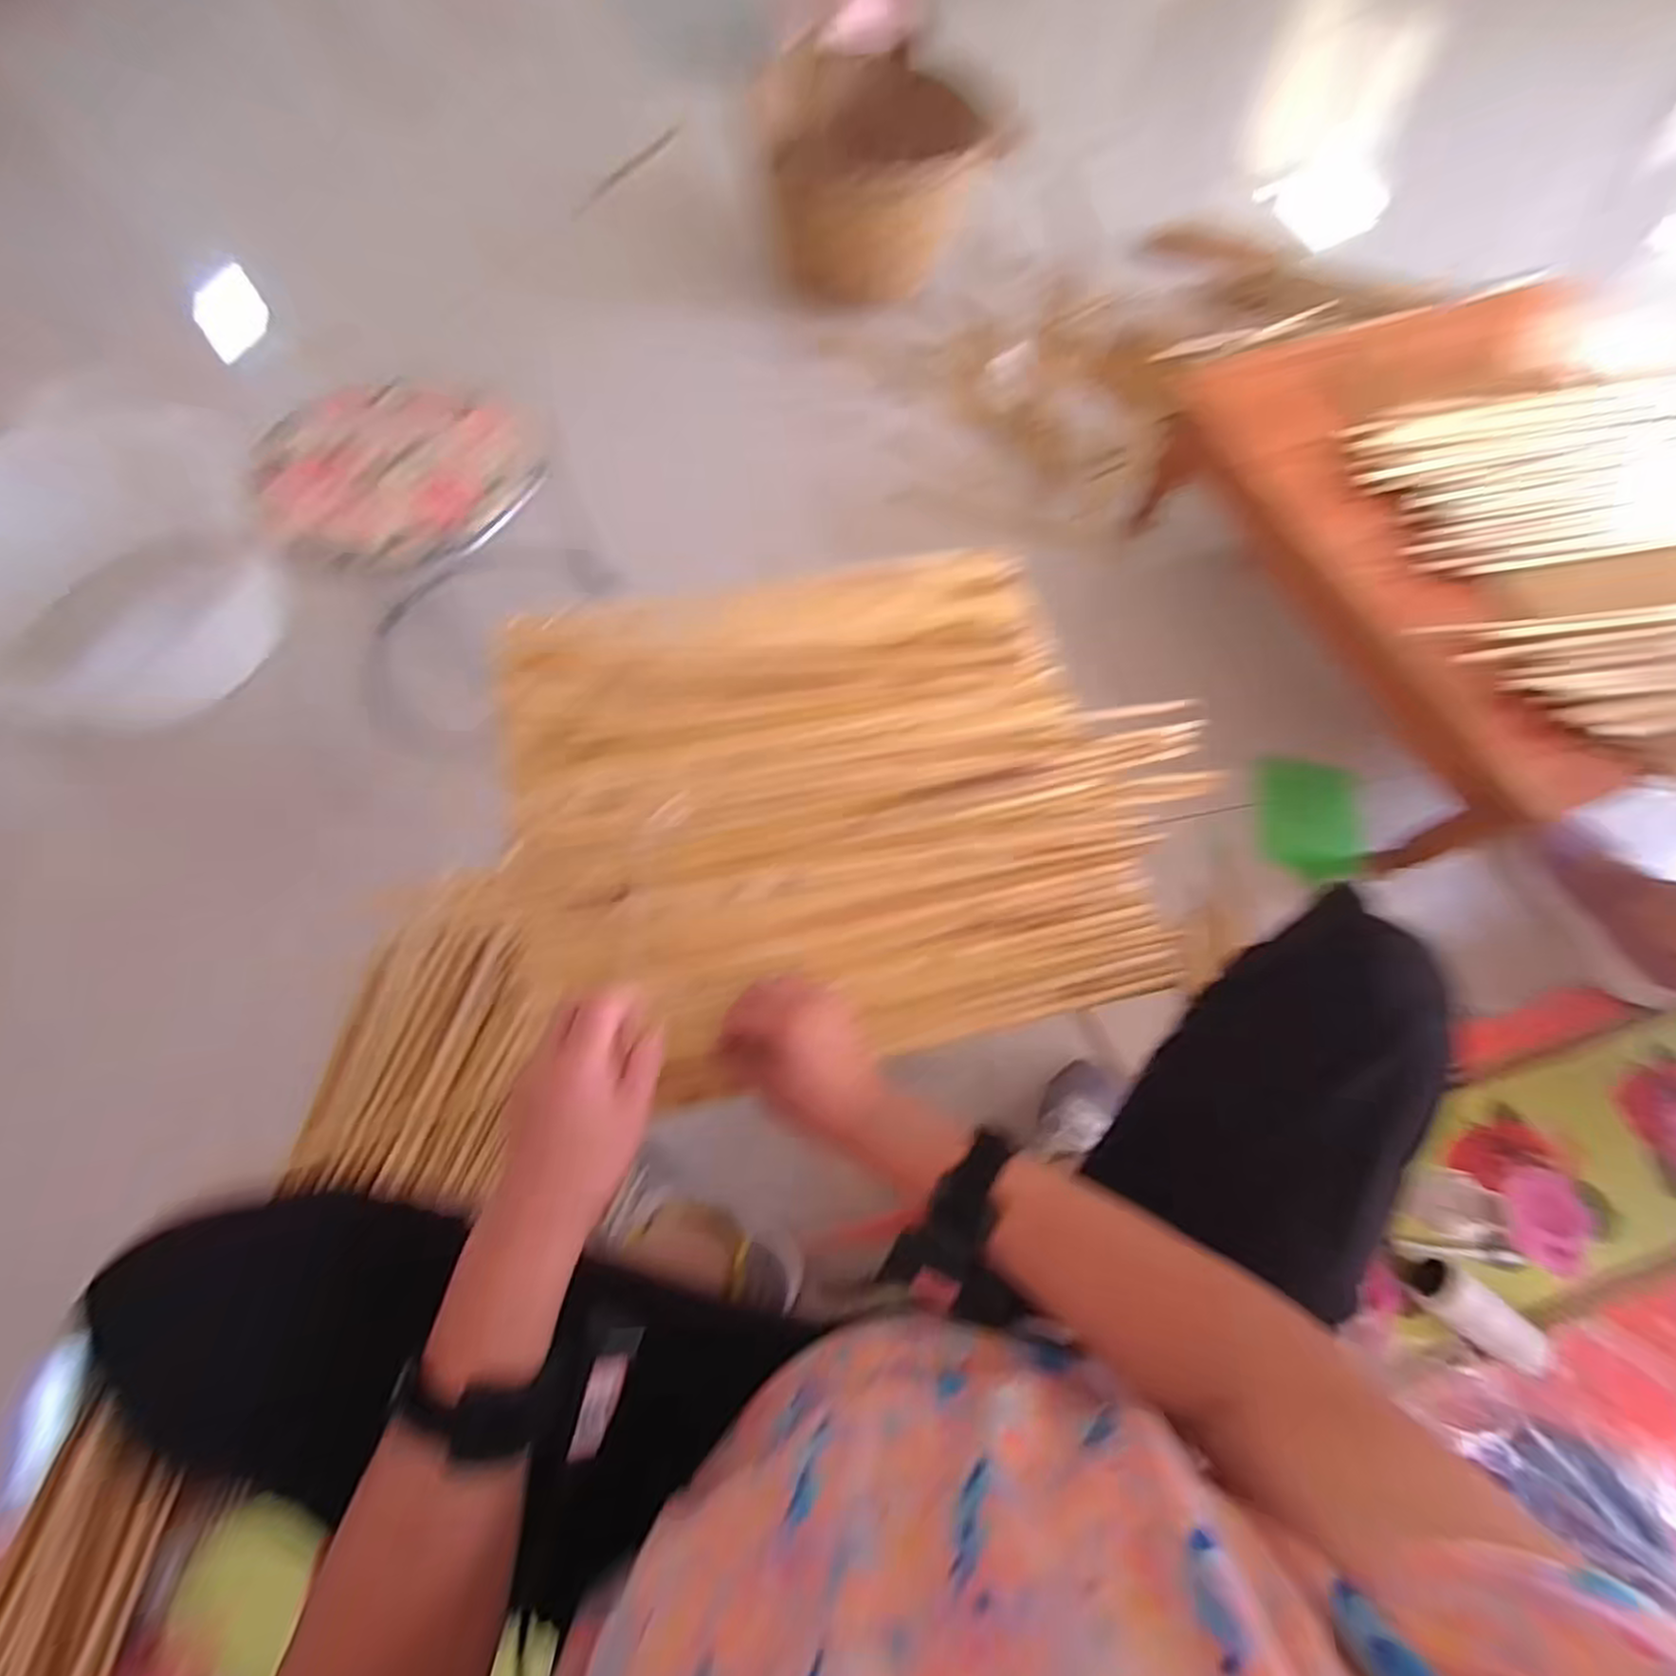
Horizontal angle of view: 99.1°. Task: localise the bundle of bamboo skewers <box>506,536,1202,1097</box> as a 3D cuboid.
[{"bbox_3d":[0.012,-0.048,0.580,0.527,0.046,0.424,-12,68,-7],"label":"bundle of bamboo skewers"}]

